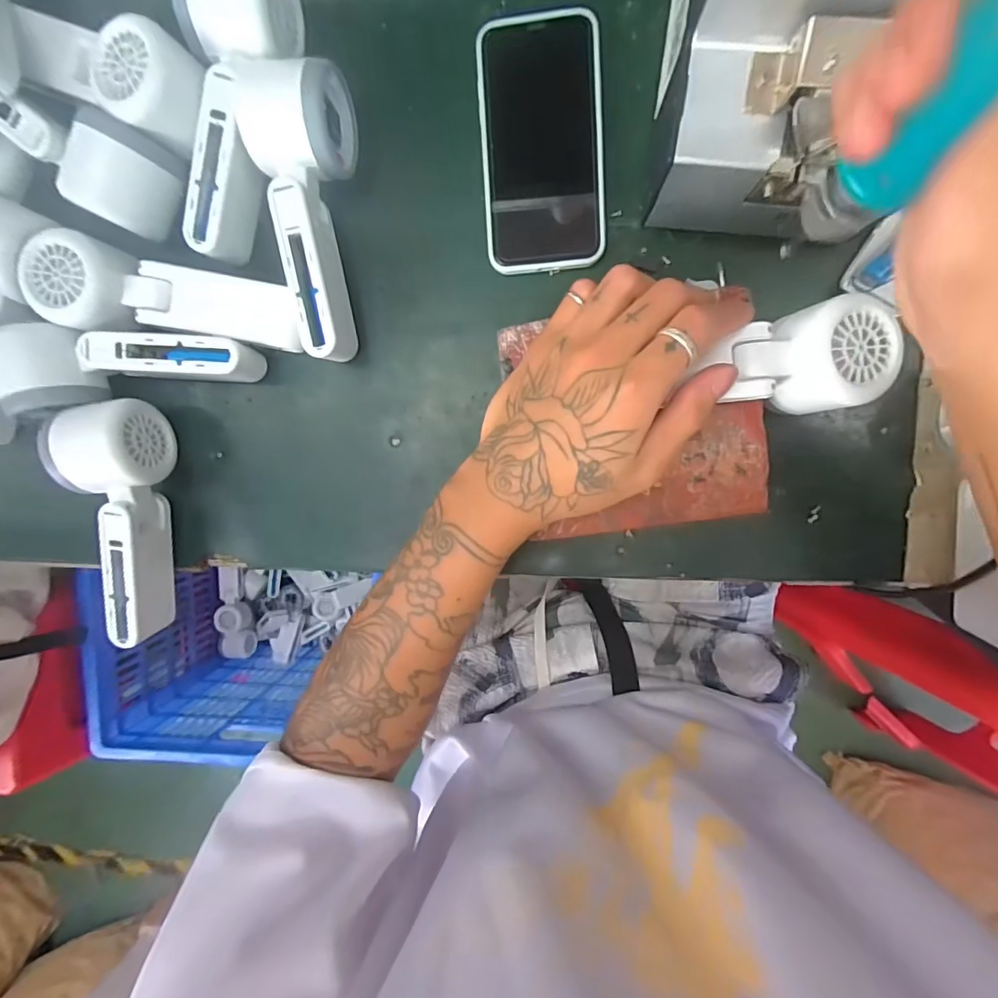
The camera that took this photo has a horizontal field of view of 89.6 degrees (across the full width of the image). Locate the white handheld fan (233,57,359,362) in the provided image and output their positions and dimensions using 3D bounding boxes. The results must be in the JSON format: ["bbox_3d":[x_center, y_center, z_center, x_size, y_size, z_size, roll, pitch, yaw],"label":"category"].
[{"bbox_3d":[-0.122,-0.172,0.312,0.056,0.053,0.166,1,96,6],"label":"white handheld fan"}]

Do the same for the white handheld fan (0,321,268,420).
[{"bbox_3d":[-0.241,-0.086,0.331,0.160,0.050,0.059,-1,96,6],"label":"white handheld fan"}]

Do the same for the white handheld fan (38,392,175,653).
[{"bbox_3d":[-0.255,0.018,0.345,0.052,0.055,0.165,-1,96,6],"label":"white handheld fan"}]

